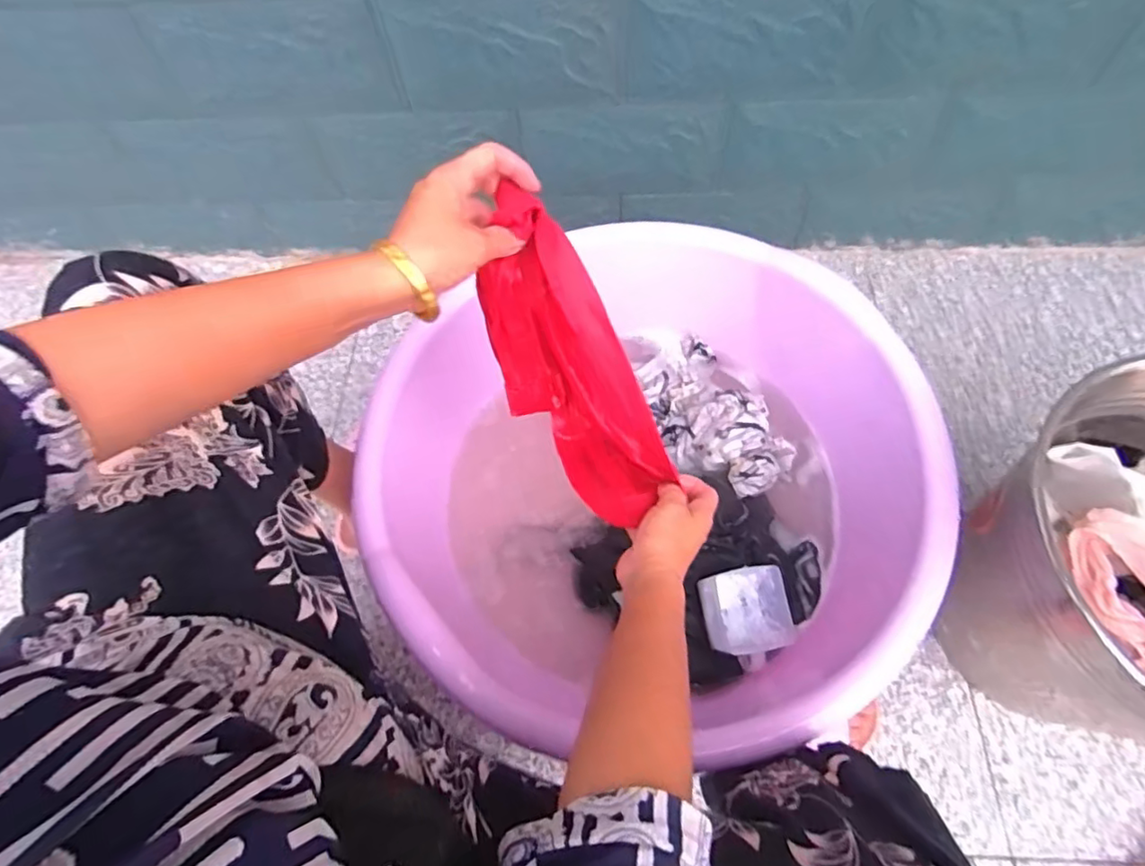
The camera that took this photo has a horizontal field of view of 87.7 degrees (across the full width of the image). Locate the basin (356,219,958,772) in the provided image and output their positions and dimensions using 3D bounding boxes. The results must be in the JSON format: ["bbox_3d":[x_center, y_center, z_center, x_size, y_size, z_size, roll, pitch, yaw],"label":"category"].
[{"bbox_3d":[0.064,0.039,0.650,0.586,0.173,0.532,8,63,8],"label":"basin"}]

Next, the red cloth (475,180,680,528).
[{"bbox_3d":[-0.010,-0.058,0.492,0.090,0.264,0.120,-29,30,-11],"label":"red cloth"}]

